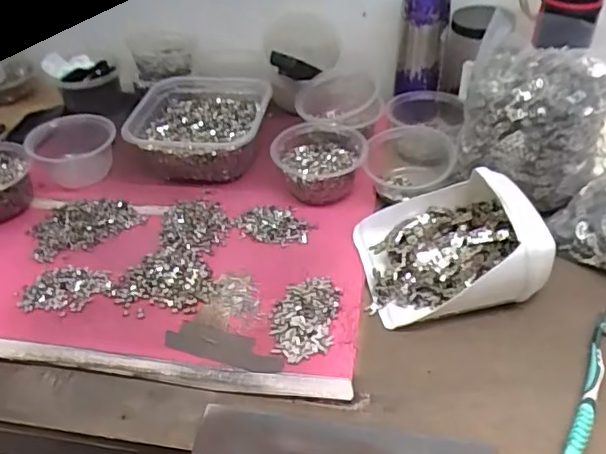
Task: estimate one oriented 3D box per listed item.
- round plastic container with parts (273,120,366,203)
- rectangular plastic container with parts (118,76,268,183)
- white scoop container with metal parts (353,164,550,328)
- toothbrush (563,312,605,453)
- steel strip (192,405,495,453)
[{"bbox_3d":[0.024,-0.082,0.719,0.099,0.066,0.108,-2,41,2],"label":"round plastic container with parts"},{"bbox_3d":[-0.138,-0.141,0.782,0.172,0.063,0.182,2,41,7],"label":"rectangular plastic container with parts"},{"bbox_3d":[0.153,0.015,0.603,0.180,0.087,0.153,-4,41,-1],"label":"white scoop container with metal parts"},{"bbox_3d":[0.259,0.138,0.512,0.016,0.015,0.179,20,46,24],"label":"toothbrush"},{"bbox_3d":[0.032,0.185,0.476,0.245,0.011,0.049,3,42,11],"label":"steel strip"}]

